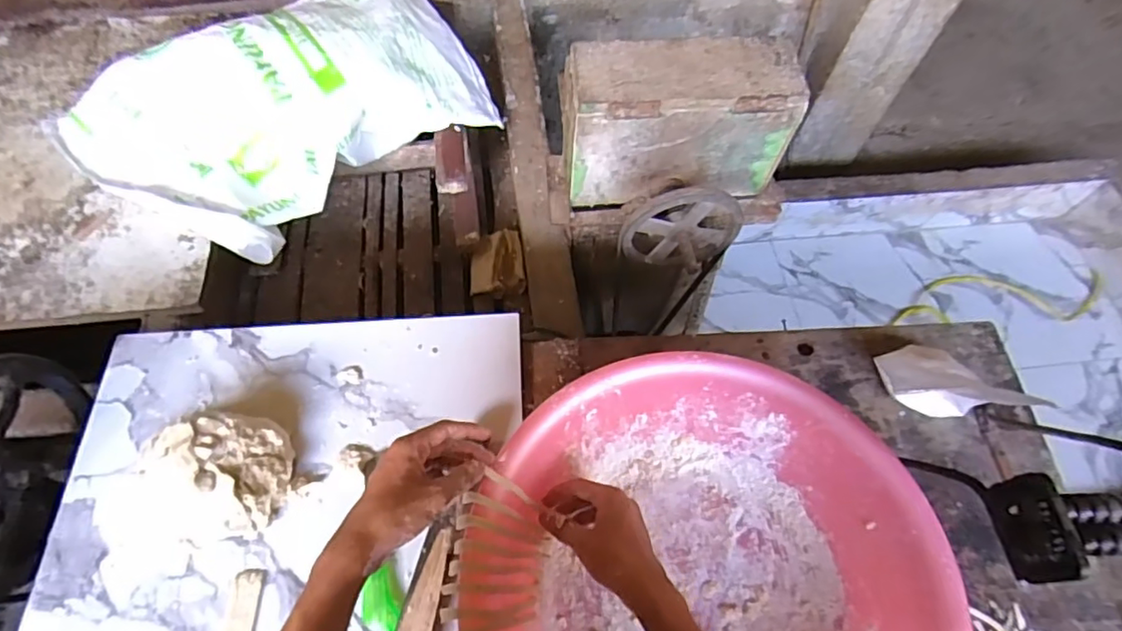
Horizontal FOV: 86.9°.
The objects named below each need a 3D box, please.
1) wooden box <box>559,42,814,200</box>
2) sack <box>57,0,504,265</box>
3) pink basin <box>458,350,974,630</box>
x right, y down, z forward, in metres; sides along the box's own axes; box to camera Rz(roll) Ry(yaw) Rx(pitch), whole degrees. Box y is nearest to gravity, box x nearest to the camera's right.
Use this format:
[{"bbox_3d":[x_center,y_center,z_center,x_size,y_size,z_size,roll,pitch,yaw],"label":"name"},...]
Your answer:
[{"bbox_3d":[0.187,-0.318,0.978,0.356,0.224,0.130,-4,62,-6],"label":"wooden box"},{"bbox_3d":[-0.486,-0.397,1.072,0.692,0.174,0.429,-36,70,-20],"label":"sack"},{"bbox_3d":[0.125,0.244,0.555,0.402,0.122,0.383,1,62,-3],"label":"pink basin"}]

